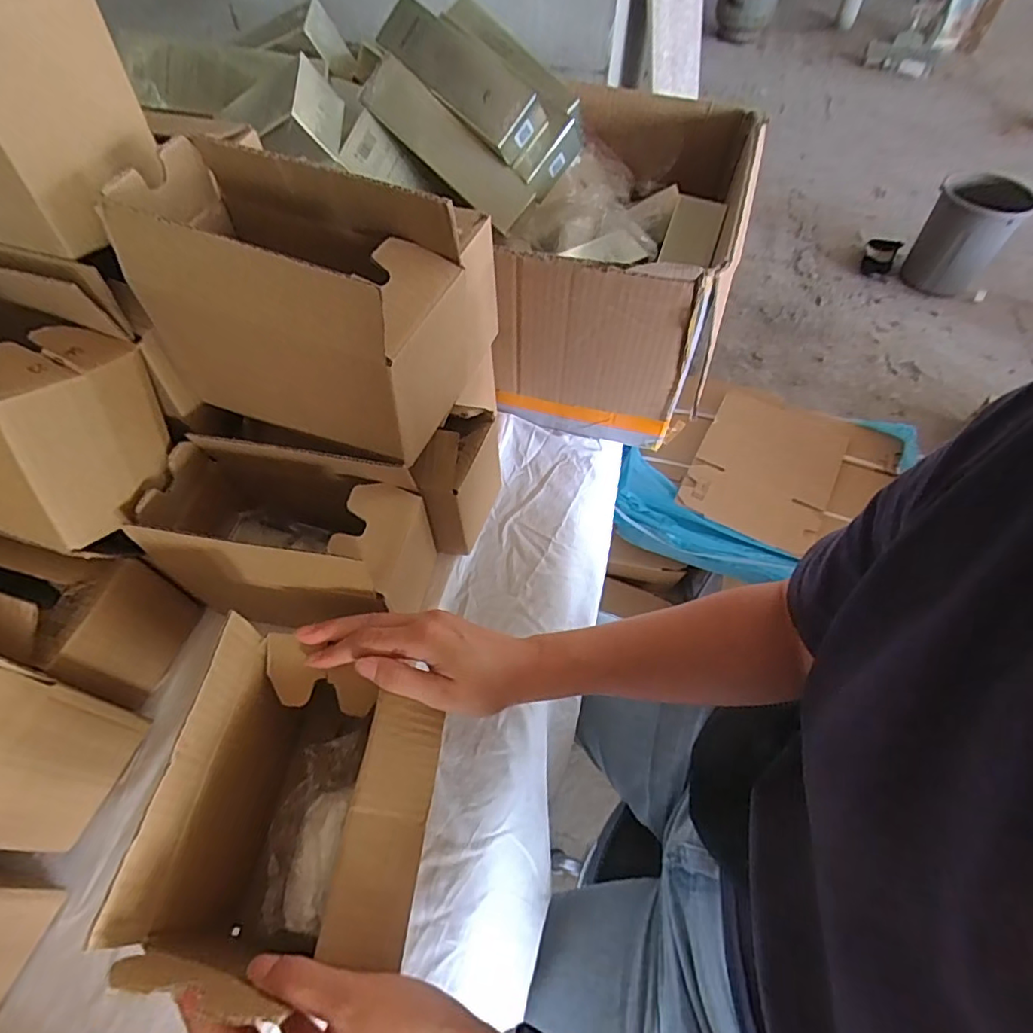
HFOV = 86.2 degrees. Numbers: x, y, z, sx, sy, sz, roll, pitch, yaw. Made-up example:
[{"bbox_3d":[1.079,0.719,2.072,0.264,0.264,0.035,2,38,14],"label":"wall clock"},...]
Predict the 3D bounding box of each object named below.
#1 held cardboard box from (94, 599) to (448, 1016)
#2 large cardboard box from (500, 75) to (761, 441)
[{"bbox_3d":[-0.125,0.190,0.352,0.140,0.151,0.183,9,55,5],"label":"held cardboard box"},{"bbox_3d":[0.120,-0.280,0.618,0.209,0.211,0.372,14,57,9],"label":"large cardboard box"}]

